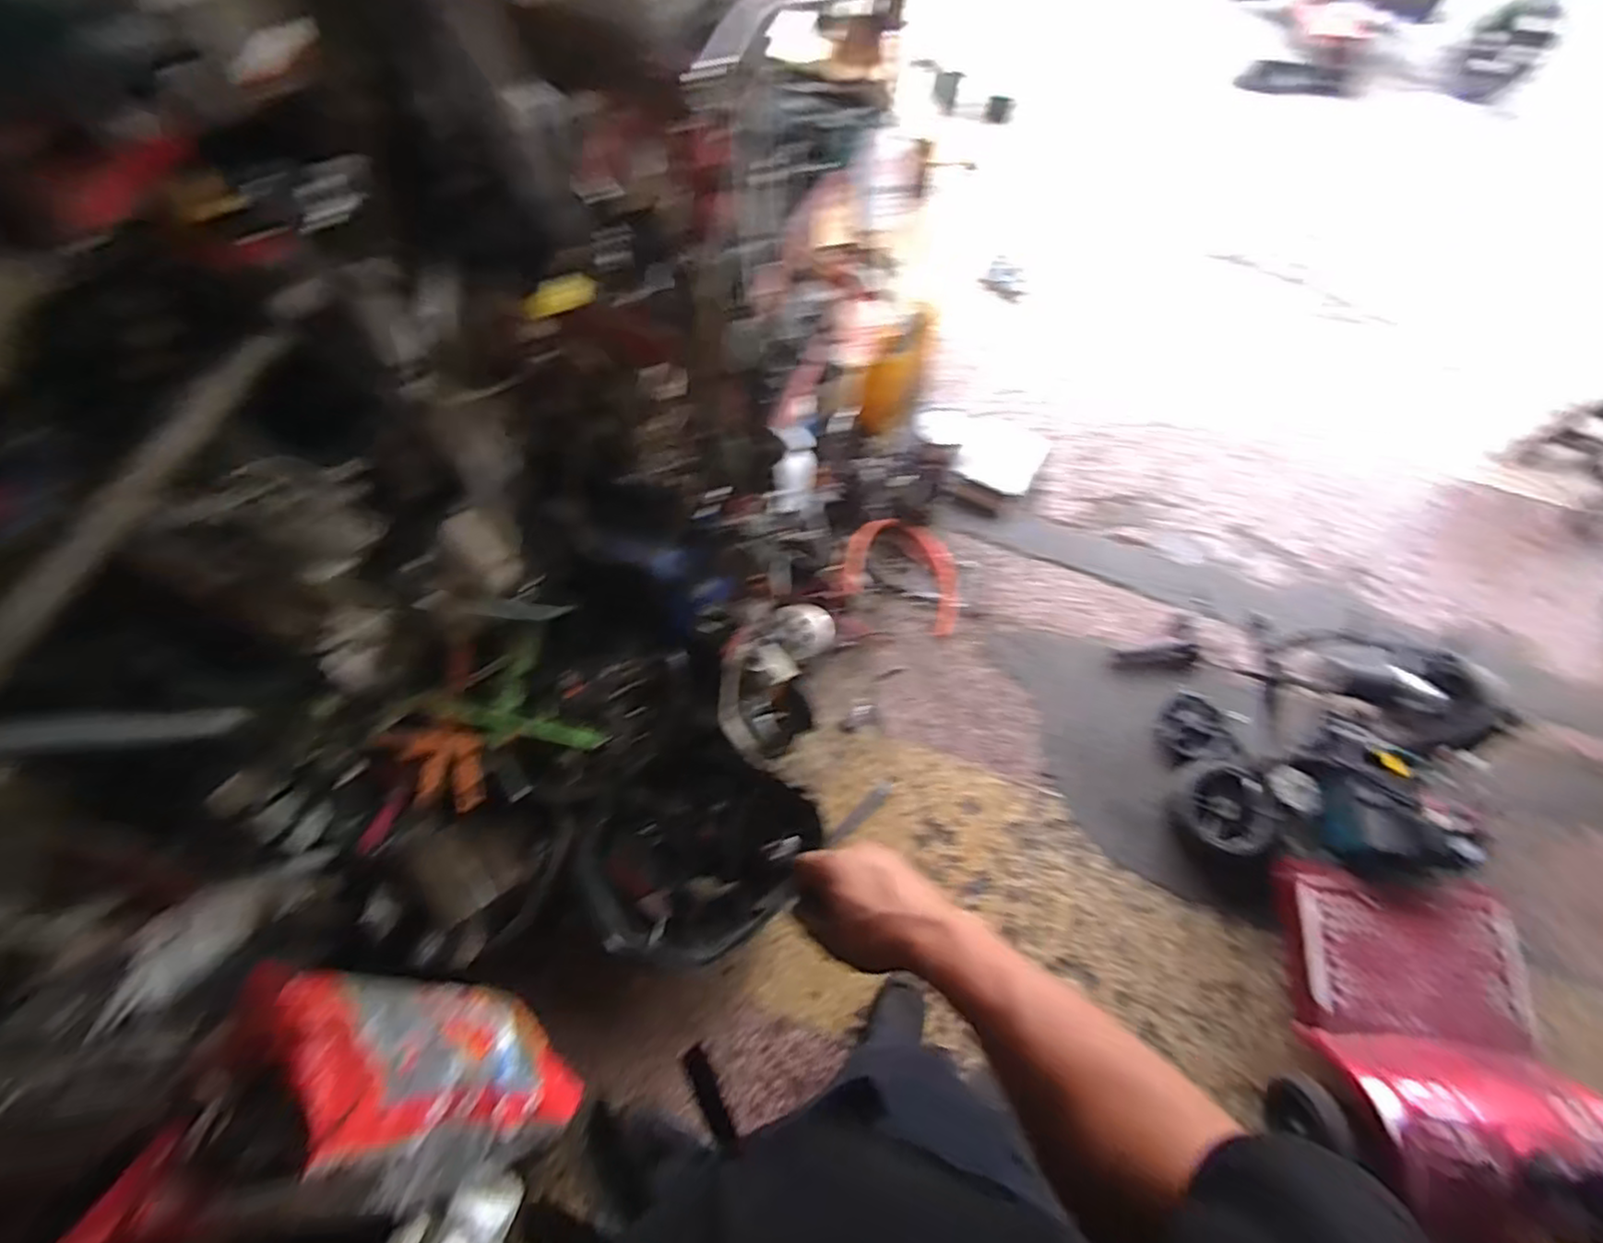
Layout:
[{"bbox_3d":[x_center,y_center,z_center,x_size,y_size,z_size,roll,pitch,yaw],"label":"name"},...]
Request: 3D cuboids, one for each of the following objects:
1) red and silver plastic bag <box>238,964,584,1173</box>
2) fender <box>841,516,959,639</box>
[{"bbox_3d":[-0.490,0.600,0.970,0.191,0.529,0.135,12,63,32],"label":"red and silver plastic bag"},{"bbox_3d":[0.242,-0.114,1.632,0.297,0.070,0.238,29,68,11],"label":"fender"}]

